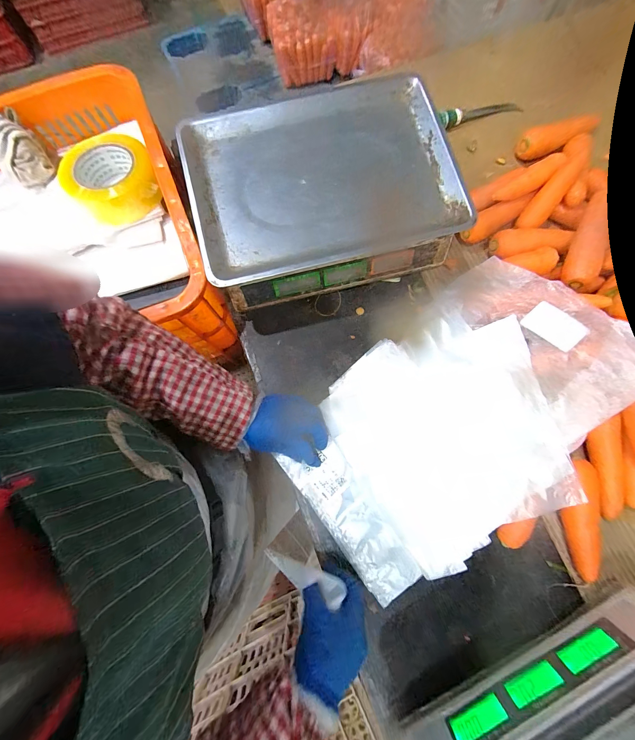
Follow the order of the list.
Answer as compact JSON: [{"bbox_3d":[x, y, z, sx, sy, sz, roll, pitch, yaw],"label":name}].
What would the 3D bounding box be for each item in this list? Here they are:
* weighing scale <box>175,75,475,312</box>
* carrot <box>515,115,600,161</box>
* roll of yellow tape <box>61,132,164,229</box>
[{"bbox_3d":[0.003,-0.240,0.424,0.331,0.117,0.243,-14,78,-3],"label":"weighing scale"},{"bbox_3d":[0.369,-0.360,0.457,0.116,0.034,0.035,-23,79,-5],"label":"carrot"},{"bbox_3d":[-0.296,-0.280,0.427,0.115,0.048,0.112,0,78,0],"label":"roll of yellow tape"}]

